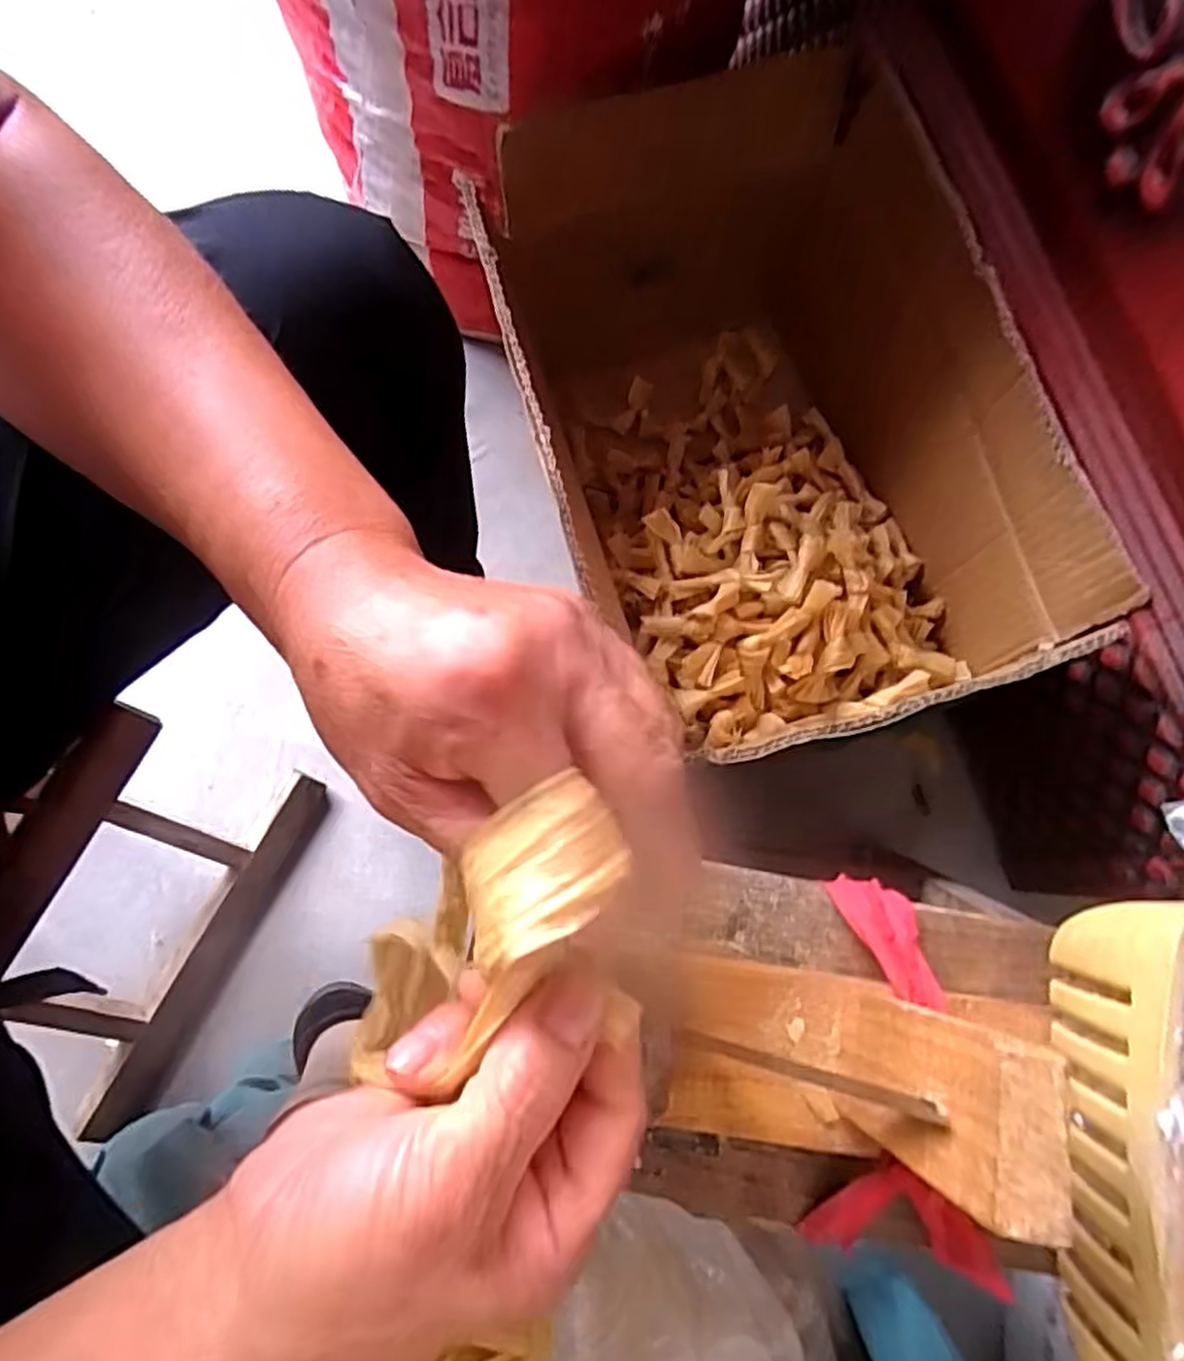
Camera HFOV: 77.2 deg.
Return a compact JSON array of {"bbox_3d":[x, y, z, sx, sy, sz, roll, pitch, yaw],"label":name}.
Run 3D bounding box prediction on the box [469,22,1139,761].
[{"bbox_3d":[0.131,-0.174,0.587,0.341,0.258,0.453,-18,78,-5],"label":"box"}]

